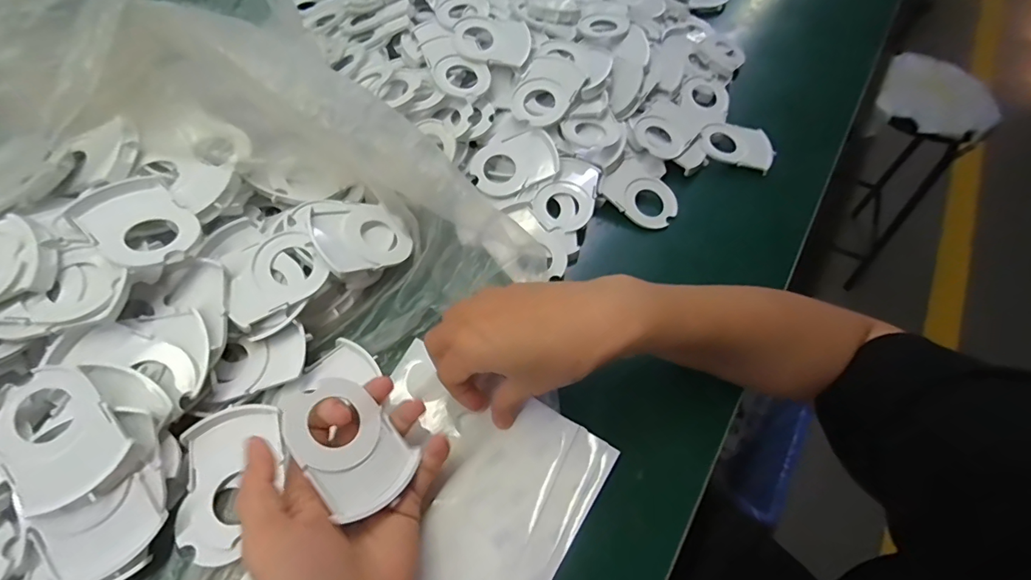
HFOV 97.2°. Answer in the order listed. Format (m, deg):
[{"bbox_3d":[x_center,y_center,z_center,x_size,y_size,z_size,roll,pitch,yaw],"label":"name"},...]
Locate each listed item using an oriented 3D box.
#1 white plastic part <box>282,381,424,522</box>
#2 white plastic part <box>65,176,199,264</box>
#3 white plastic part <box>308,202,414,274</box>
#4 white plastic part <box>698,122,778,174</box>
[{"bbox_3d":[-0.095,0.088,0.260,0.076,0.005,0.053,51,37,2],"label":"white plastic part"},{"bbox_3d":[-0.250,-0.047,0.300,0.074,0.013,0.053,38,64,17],"label":"white plastic part"},{"bbox_3d":[-0.121,-0.041,0.350,0.075,0.014,0.060,-22,76,-47],"label":"white plastic part"},{"bbox_3d":[0.234,-0.153,0.485,0.075,0.019,0.052,13,59,4],"label":"white plastic part"}]

